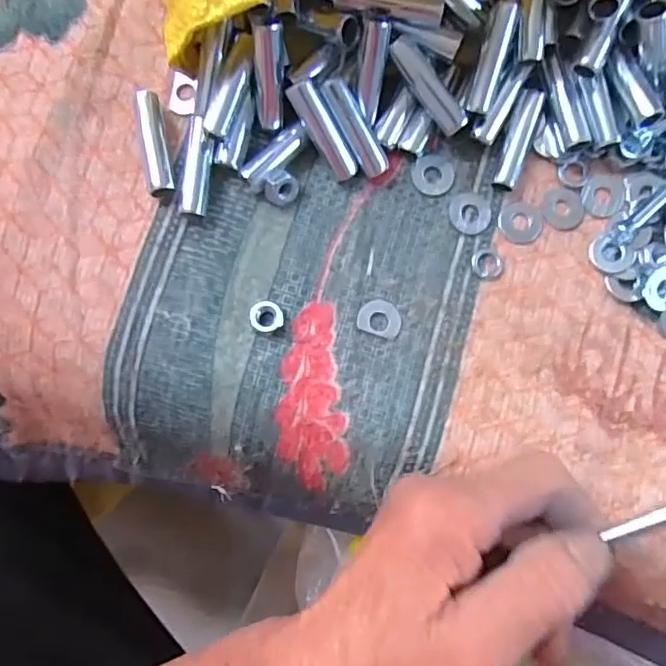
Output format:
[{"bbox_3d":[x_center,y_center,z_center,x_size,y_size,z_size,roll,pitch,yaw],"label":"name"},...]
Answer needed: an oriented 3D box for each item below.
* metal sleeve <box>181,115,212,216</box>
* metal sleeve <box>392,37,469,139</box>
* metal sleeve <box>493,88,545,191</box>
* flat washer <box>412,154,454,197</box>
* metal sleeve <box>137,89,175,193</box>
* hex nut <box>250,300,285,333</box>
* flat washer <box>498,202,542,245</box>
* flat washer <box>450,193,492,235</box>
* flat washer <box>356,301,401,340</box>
[{"bbox_3d":[-0.056,-0.069,0.248,0.009,0.010,0.040,6,84,0],"label":"metal sleeve"},{"bbox_3d":[0.039,-0.101,0.245,0.010,0.006,0.044,-40,104,0],"label":"metal sleeve"},{"bbox_3d":[0.080,-0.083,0.258,0.010,0.012,0.043,20,84,2],"label":"metal sleeve"},{"bbox_3d":[0.044,-0.070,0.262,0.019,0.004,0.018,0,84,0],"label":"flat washer"},{"bbox_3d":[-0.074,-0.079,0.248,0.010,0.009,0.044,-11,84,-2],"label":"metal sleeve"},{"bbox_3d":[-0.028,-0.007,0.246,0.013,0.006,0.013,-26,85,-3],"label":"hex nut"},{"bbox_3d":[0.082,-0.048,0.261,0.019,0.004,0.018,0,88,-3],"label":"flat washer"},{"bbox_3d":[0.060,-0.052,0.259,0.018,0.004,0.019,0,84,0],"label":"flat washer"},{"bbox_3d":[0.020,-0.006,0.251,0.018,0.004,0.015,19,78,-1],"label":"flat washer"}]

